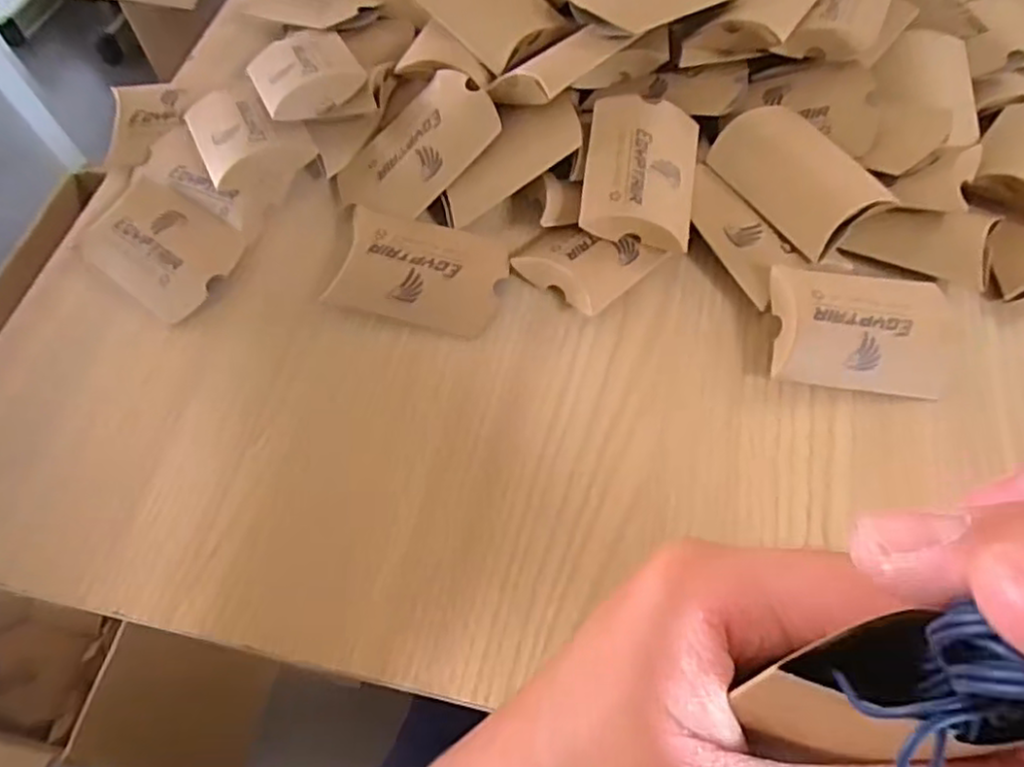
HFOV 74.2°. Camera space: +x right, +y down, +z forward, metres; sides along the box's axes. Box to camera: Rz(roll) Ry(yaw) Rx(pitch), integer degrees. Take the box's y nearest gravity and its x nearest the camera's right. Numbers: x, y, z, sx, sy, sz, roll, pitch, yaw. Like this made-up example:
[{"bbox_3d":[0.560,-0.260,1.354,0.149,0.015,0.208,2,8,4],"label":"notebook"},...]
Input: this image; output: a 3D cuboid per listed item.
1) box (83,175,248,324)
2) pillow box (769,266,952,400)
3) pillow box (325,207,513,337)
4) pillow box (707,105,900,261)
[{"bbox_3d":[-0.188,-0.073,0.361,0.083,0.016,0.059,29,67,17],"label":"box"},{"bbox_3d":[0.165,-0.025,0.317,0.083,0.023,0.056,5,62,5],"label":"pillow box"},{"bbox_3d":[-0.047,-0.058,0.348,0.083,0.016,0.058,12,63,9],"label":"pillow box"},{"bbox_3d":[0.144,-0.108,0.348,0.053,0.014,0.083,-32,65,-14],"label":"pillow box"}]

